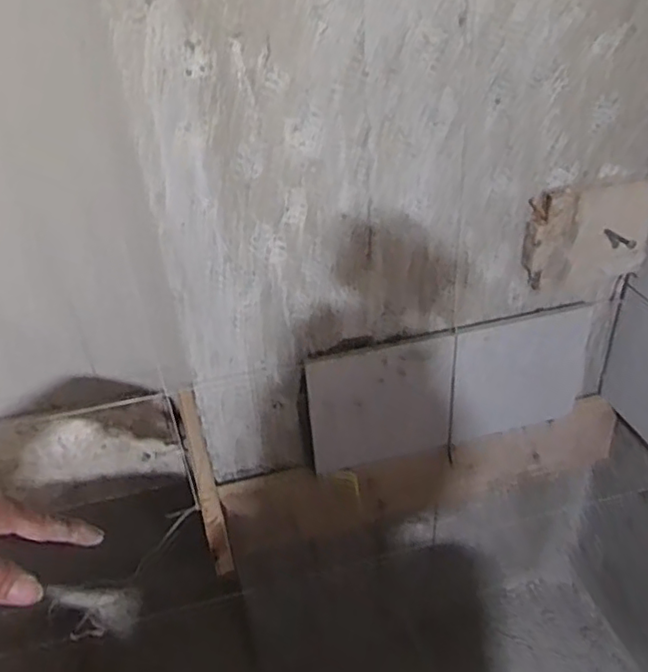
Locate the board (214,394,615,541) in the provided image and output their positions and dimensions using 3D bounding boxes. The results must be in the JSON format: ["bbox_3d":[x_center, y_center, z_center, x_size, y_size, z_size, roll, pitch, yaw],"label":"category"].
[{"bbox_3d":[0.118,0.170,0.746,0.461,0.126,0.033,-11,37,-9],"label":"board"}]

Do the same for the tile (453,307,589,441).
[{"bbox_3d":[0.206,0.046,0.681,0.142,0.153,0.014,-9,36,-6],"label":"tile"}]

